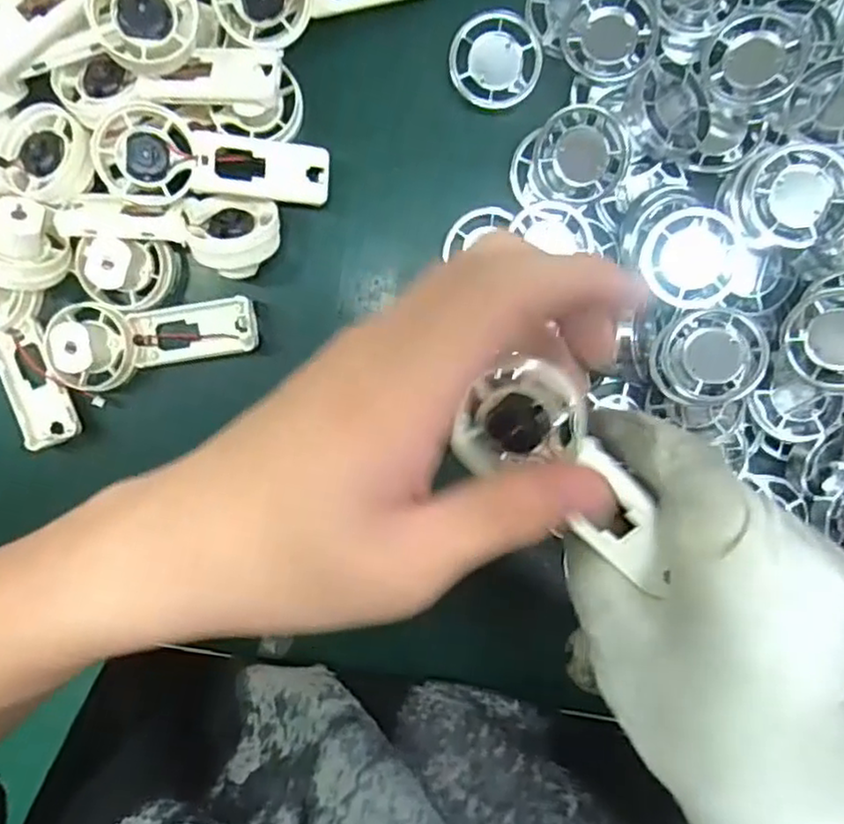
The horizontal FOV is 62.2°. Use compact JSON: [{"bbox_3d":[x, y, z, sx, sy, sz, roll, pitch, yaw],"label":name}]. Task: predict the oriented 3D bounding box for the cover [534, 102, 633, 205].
[{"bbox_3d":[0.066,-0.106,0.289,0.036,0.015,0.035,12,94,0],"label":"cover"}]

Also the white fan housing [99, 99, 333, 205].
[{"bbox_3d":[-0.086,-0.104,0.293,0.092,0.017,0.035,4,94,-13],"label":"white fan housing"}]

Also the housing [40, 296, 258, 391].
[{"bbox_3d":[-0.119,-0.033,0.311,0.087,0.019,0.038,-11,94,-12],"label":"housing"}]

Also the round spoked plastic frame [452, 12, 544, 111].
[{"bbox_3d":[0.032,-0.151,0.302,0.038,0.011,0.038,0,94,1],"label":"round spoked plastic frame"}]

